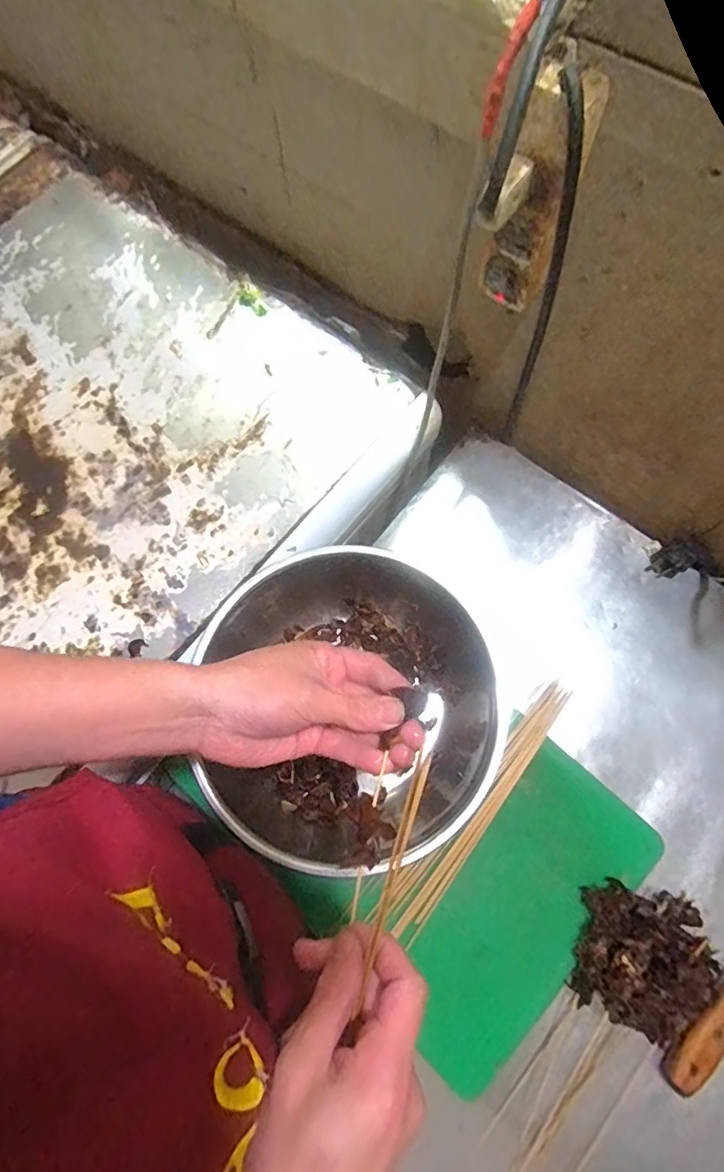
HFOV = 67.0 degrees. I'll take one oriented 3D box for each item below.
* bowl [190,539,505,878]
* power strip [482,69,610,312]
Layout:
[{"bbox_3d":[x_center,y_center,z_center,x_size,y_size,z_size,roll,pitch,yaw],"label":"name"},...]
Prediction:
[{"bbox_3d":[-0.019,0.129,0.580,0.304,0.130,0.291,0,74,2],"label":"bowl"},{"bbox_3d":[0.133,-0.293,0.433,0.053,0.181,0.029,28,77,9],"label":"power strip"}]

